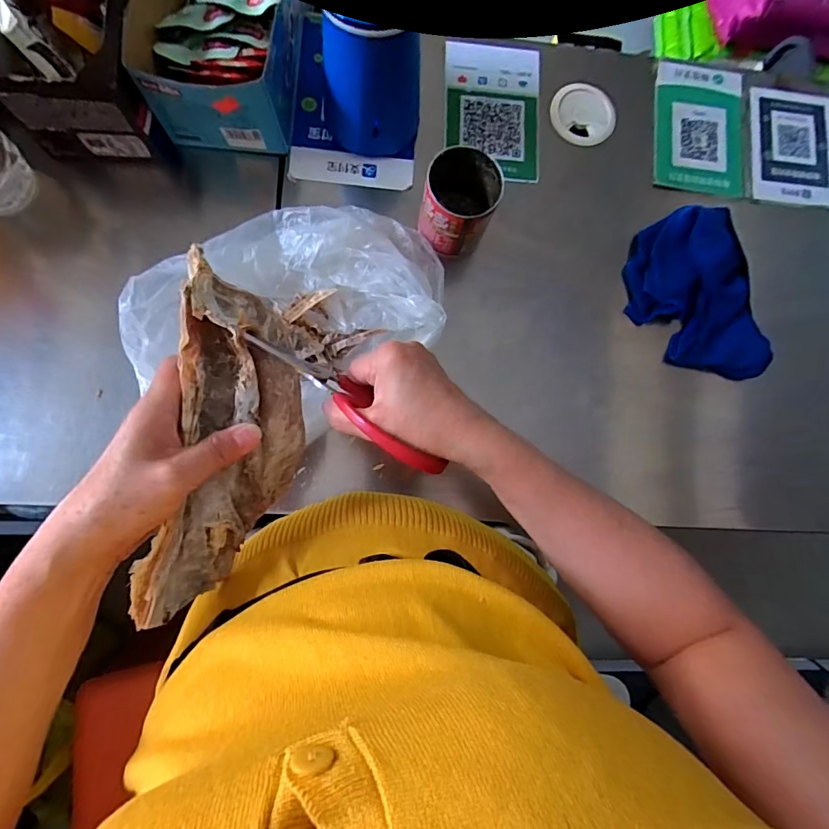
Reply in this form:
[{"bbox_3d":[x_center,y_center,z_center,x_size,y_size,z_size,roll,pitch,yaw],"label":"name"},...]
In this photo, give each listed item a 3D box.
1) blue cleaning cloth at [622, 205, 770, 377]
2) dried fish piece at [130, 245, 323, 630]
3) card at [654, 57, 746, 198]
[{"bbox_3d":[0.275,-0.117,0.442,0.117,0.030,0.163,-7,83,-6],"label":"blue cleaning cloth"},{"bbox_3d":[-0.118,0.017,0.293,0.074,0.061,0.214,8,83,-4],"label":"dried fish piece"},{"bbox_3d":[0.305,-0.311,0.486,0.106,0.010,0.148,2,84,-7],"label":"card"}]

